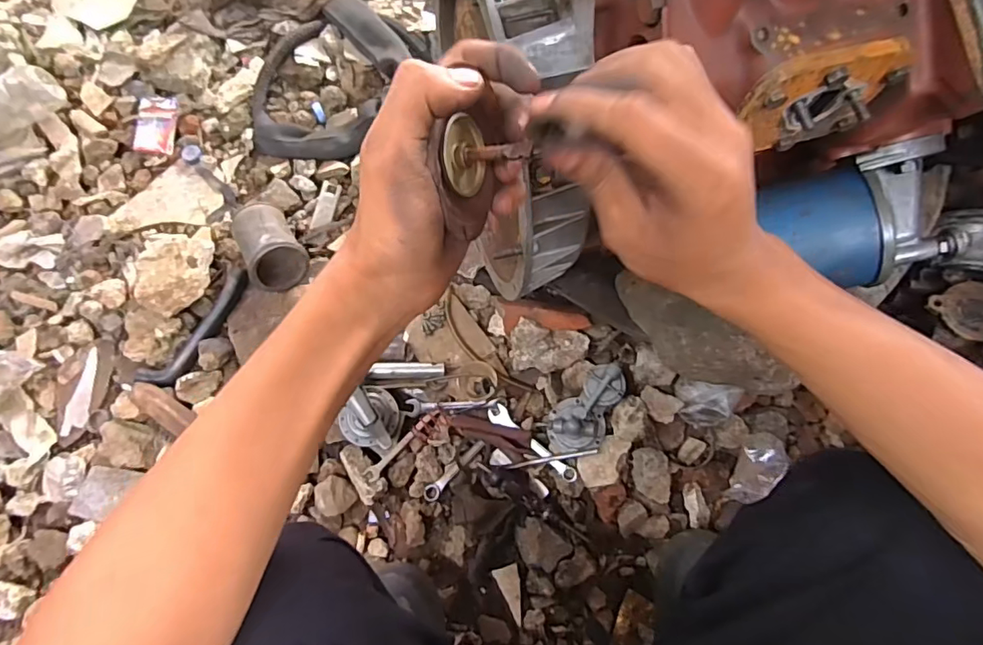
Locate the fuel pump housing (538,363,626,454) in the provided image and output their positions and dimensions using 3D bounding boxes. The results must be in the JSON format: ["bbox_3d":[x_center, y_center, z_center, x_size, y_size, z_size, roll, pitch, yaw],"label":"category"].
[{"bbox_3d":[0.132,0.121,0.705,0.133,0.051,0.076,-42,77,-10],"label":"fuel pump housing"}]

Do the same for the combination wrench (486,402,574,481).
[{"bbox_3d":[0.056,0.163,0.714,0.145,0.014,0.028,40,78,11],"label":"combination wrench"}]

